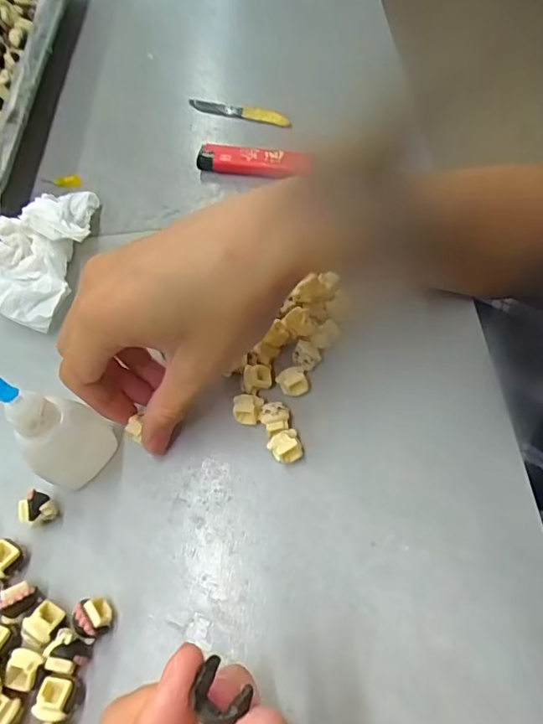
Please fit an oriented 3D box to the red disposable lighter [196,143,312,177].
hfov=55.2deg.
[{"bbox_3d":[-0.012,-0.133,0.347,0.075,0.016,0.017,10,63,10],"label":"red disposable lighter"}]

